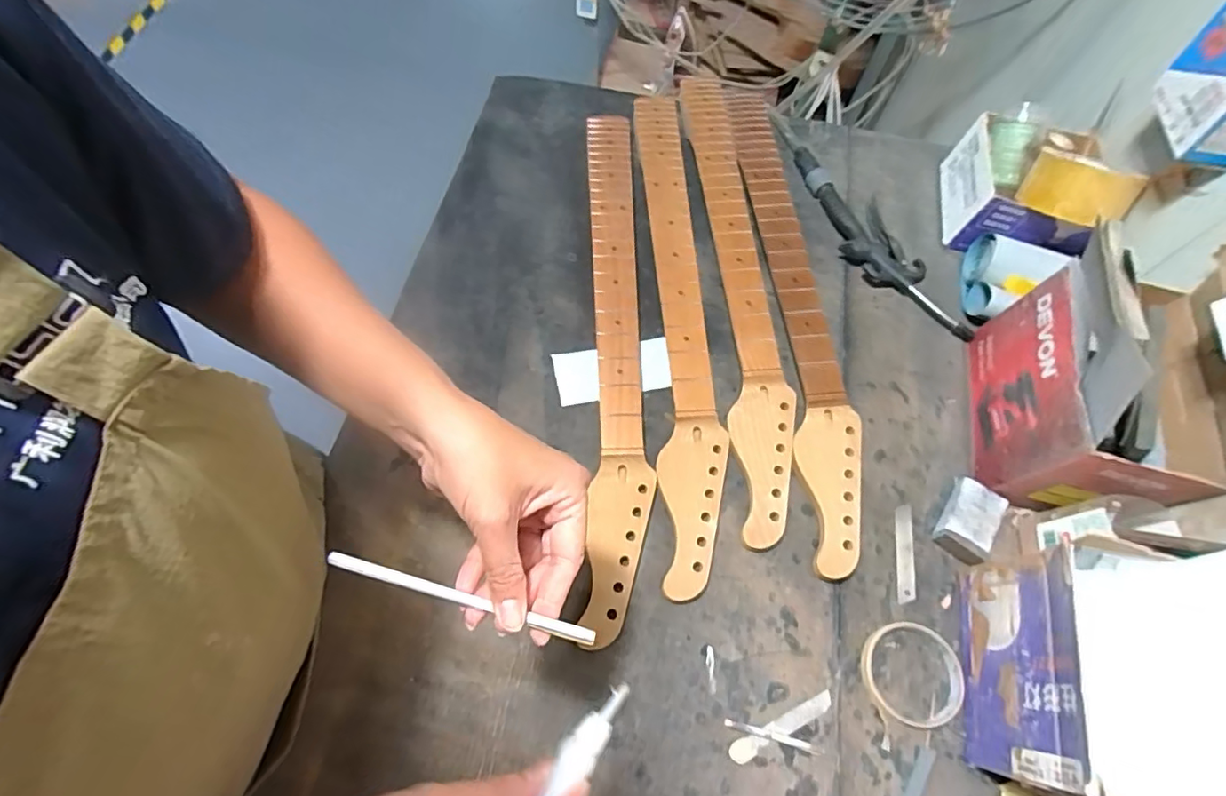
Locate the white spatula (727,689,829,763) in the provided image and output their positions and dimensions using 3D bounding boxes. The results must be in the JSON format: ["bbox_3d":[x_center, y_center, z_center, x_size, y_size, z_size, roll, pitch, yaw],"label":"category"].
[{"bbox_3d":[0.148,0.287,0.495,0.102,0.004,0.017,-23,68,-10],"label":"white spatula"}]

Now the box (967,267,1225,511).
[{"bbox_3d":[0.461,-0.001,0.549,0.146,0.151,0.202,15,66,6],"label":"box"}]

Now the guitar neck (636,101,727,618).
[{"bbox_3d":[0.076,-0.111,0.657,0.067,0.023,0.642,-1,66,-1],"label":"guitar neck"}]

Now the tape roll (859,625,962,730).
[{"bbox_3d":[0.270,0.248,0.513,0.084,0.019,0.083,0,66,0],"label":"tape roll"}]

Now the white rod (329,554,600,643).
[{"bbox_3d":[-0.086,0.113,0.321,0.156,0.005,0.008,16,66,3],"label":"white rod"}]

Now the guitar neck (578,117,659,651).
[{"bbox_3d":[0.003,-0.073,0.641,0.066,0.025,0.636,0,66,-1],"label":"guitar neck"}]

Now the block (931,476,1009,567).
[{"bbox_3d":[0.352,0.121,0.567,0.047,0.029,0.074,29,69,12],"label":"block"}]

